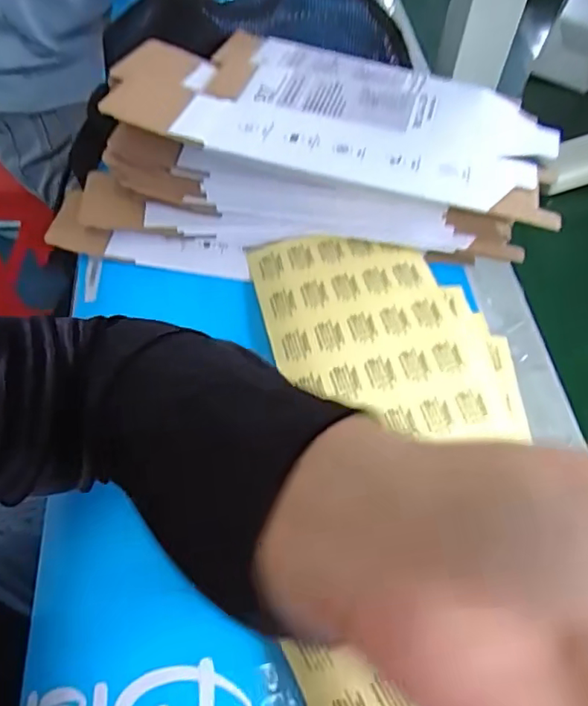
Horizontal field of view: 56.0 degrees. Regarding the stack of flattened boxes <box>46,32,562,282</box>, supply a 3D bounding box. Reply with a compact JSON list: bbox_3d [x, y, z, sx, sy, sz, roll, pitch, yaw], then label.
[{"bbox_3d":[0.004,-0.143,0.407,0.322,0.104,0.156,9,57,4],"label":"stack of flattened boxes"}]

